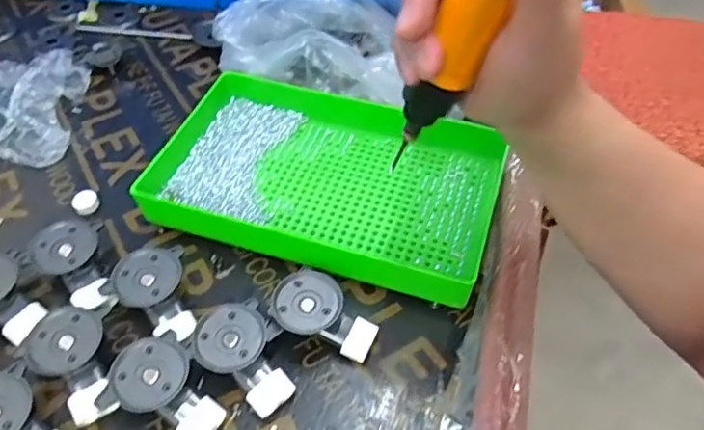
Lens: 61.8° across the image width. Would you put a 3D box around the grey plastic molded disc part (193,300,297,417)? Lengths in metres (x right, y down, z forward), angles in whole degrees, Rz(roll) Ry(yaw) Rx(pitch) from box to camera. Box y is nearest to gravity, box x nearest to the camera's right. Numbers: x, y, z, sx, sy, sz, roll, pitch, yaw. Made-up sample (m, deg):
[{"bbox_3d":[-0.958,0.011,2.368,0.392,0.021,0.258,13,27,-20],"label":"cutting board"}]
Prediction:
[{"bbox_3d":[-0.064,0.087,0.353,0.044,0.029,0.064,-30,56,-23],"label":"grey plastic molded disc part"}]

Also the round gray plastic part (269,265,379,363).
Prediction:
[{"bbox_3d":[-0.017,0.066,0.370,0.064,0.029,0.042,24,54,20],"label":"round gray plastic part"}]

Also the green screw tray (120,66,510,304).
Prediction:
[{"bbox_3d":[-0.022,-0.032,0.444,0.252,0.040,0.162,13,51,11],"label":"green screw tray"}]

